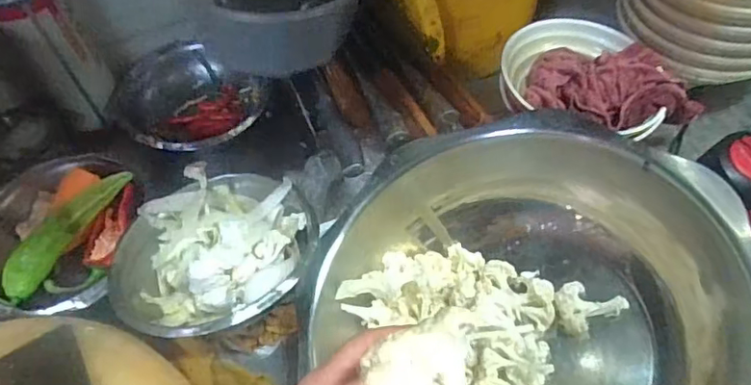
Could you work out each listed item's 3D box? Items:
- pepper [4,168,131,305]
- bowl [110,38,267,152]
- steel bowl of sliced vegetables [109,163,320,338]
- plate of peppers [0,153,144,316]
[{"bbox_3d":[-0.335,0.039,0.622,0.038,0.033,0.174,20,61,17],"label":"pepper"},{"bbox_3d":[-0.238,-0.113,0.759,0.188,0.065,0.173,-2,56,3],"label":"bowl"},{"bbox_3d":[-0.159,0.057,0.576,0.196,0.091,0.186,-2,56,3],"label":"steel bowl of sliced vegetables"},{"bbox_3d":[-0.347,0.041,0.635,0.181,0.069,0.192,-2,56,3],"label":"plate of peppers"}]

